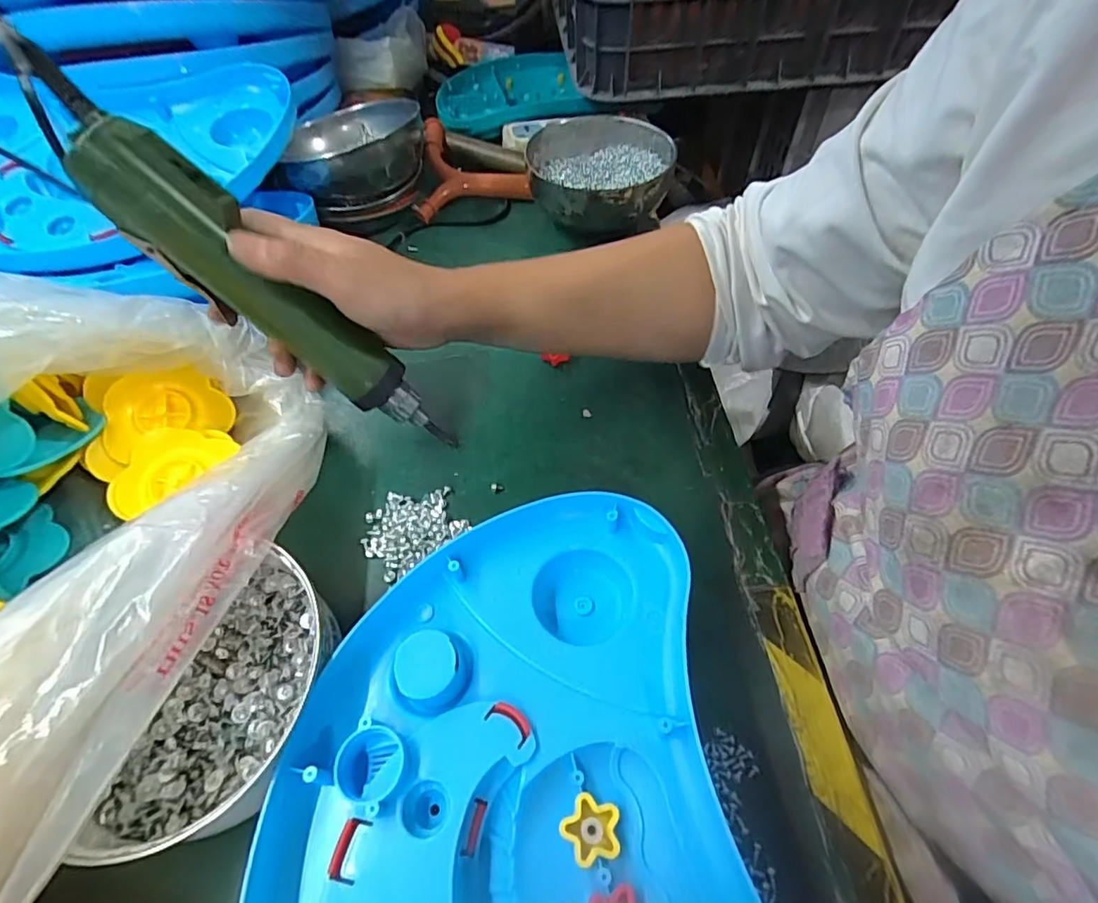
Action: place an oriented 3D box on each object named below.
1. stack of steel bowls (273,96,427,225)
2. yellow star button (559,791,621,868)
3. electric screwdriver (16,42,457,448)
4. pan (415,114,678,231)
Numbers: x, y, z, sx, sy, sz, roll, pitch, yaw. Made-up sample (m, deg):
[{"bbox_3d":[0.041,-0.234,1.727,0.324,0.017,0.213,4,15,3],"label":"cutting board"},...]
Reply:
[{"bbox_3d":[-0.185,-0.290,0.528,0.115,0.058,0.149,20,58,15],"label":"stack of steel bowls"},{"bbox_3d":[0.020,0.168,0.237,0.026,0.005,0.026,-30,59,-18],"label":"yellow star button"},{"bbox_3d":[-0.155,-0.087,0.310,0.044,0.264,0.032,-13,45,39],"label":"electric screwdriver"},{"bbox_3d":[-0.008,-0.283,0.539,0.255,0.059,0.150,4,55,5],"label":"pan"}]

